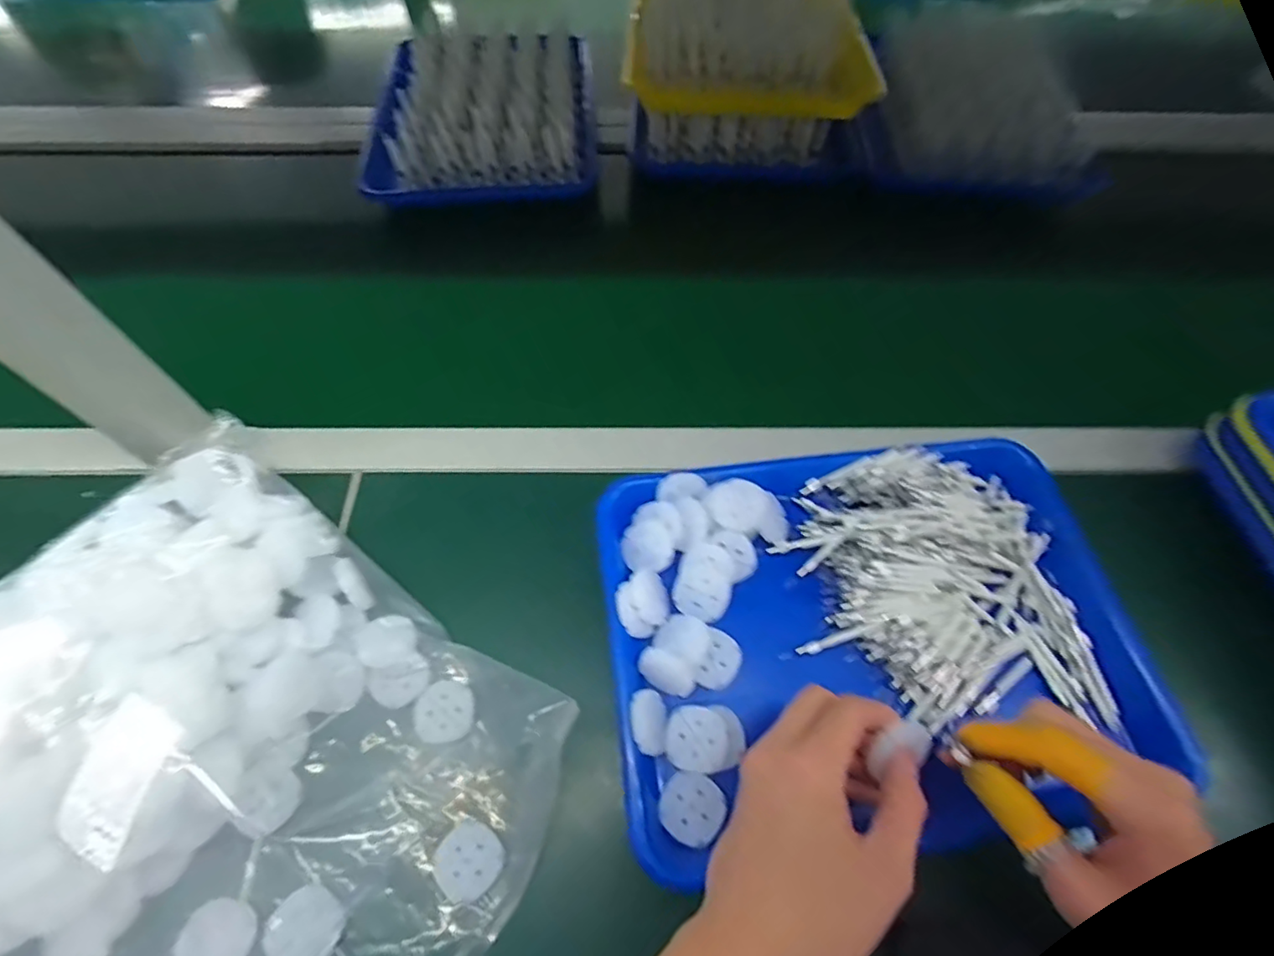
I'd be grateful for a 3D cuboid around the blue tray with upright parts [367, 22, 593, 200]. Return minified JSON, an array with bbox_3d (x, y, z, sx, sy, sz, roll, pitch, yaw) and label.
[{"bbox_3d":[-0.167,-0.415,0.650,0.234,0.072,0.258,-4,60,-3],"label":"blue tray with upright parts"}]

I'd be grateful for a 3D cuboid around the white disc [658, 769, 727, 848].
[{"bbox_3d":[0.031,0.188,0.332,0.034,0.008,0.036,0,60,0],"label":"white disc"}]

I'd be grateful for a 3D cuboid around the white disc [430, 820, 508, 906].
[{"bbox_3d":[-0.093,0.213,0.323,0.034,0.006,0.036,0,60,0],"label":"white disc"}]

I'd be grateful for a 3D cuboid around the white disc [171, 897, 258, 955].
[{"bbox_3d":[-0.220,0.241,0.303,0.036,0.005,0.037,0,60,0],"label":"white disc"}]

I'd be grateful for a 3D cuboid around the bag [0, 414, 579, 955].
[{"bbox_3d":[-0.237,0.147,0.311,0.361,0.076,0.269,32,65,17],"label":"bag"}]

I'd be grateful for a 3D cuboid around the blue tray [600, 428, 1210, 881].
[{"bbox_3d":[0.149,0.081,0.388,0.335,0.046,0.274,-6,60,-4],"label":"blue tray"}]

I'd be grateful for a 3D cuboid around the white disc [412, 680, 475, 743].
[{"bbox_3d":[-0.119,0.145,0.360,0.035,0.009,0.034,0,60,0],"label":"white disc"}]

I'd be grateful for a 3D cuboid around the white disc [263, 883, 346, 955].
[{"bbox_3d":[-0.176,0.240,0.308,0.037,0.004,0.034,9,48,-10],"label":"white disc"}]

